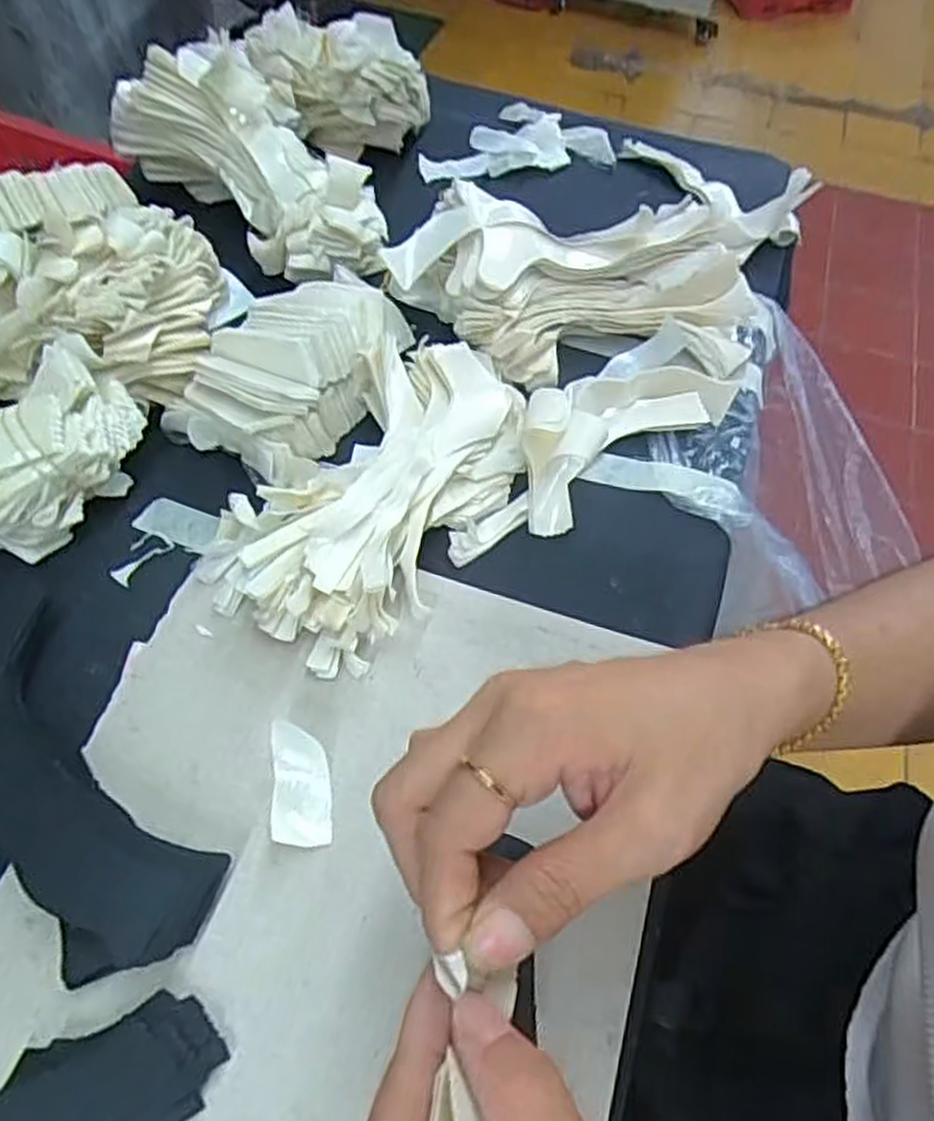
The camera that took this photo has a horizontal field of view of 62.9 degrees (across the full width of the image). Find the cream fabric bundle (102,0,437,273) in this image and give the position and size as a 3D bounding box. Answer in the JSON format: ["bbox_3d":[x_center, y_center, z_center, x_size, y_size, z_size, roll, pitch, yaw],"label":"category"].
[{"bbox_3d":[-0.126,-0.307,0.555,0.185,0.083,0.196,2,59,-3],"label":"cream fabric bundle"}]

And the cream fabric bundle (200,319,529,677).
[{"bbox_3d":[-0.043,-0.044,0.425,0.119,0.048,0.209,34,62,16],"label":"cream fabric bundle"}]

